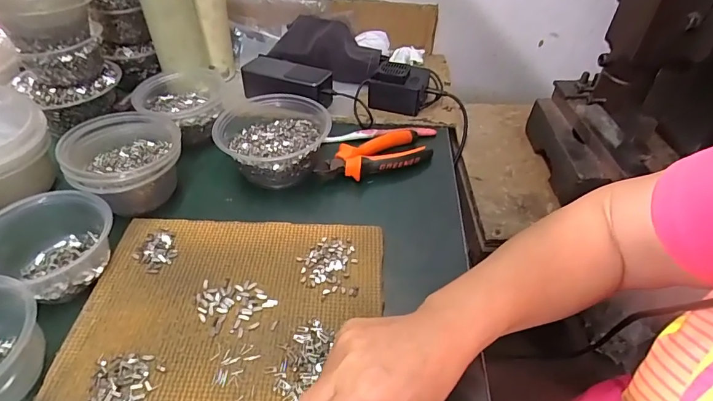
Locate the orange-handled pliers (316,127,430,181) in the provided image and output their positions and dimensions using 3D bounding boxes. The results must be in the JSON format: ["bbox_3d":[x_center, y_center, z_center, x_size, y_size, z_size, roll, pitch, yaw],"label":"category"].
[{"bbox_3d":[0.019,-0.060,0.541,0.146,0.022,0.064,-15,46,-19],"label":"orange-handled pliers"}]

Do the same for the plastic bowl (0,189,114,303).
[{"bbox_3d":[-0.296,0.039,0.405,0.104,0.051,0.098,2,43,-2],"label":"plastic bowl"}]

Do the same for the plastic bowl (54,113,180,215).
[{"bbox_3d":[-0.256,-0.042,0.475,0.113,0.070,0.107,2,43,-2],"label":"plastic bowl"}]

